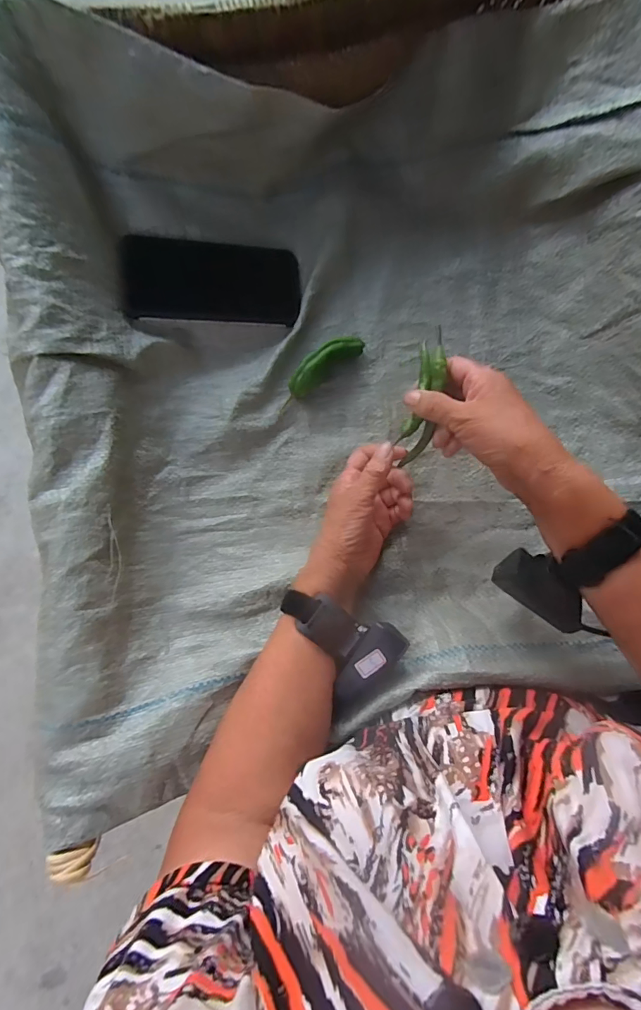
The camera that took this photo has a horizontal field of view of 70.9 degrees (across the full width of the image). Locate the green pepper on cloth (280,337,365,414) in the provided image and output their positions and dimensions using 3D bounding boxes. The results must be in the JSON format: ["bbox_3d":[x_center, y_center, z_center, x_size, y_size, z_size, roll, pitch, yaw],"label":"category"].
[{"bbox_3d":[-0.001,-0.139,0.461,0.100,0.035,0.024,-37,78,-8],"label":"green pepper on cloth"}]

